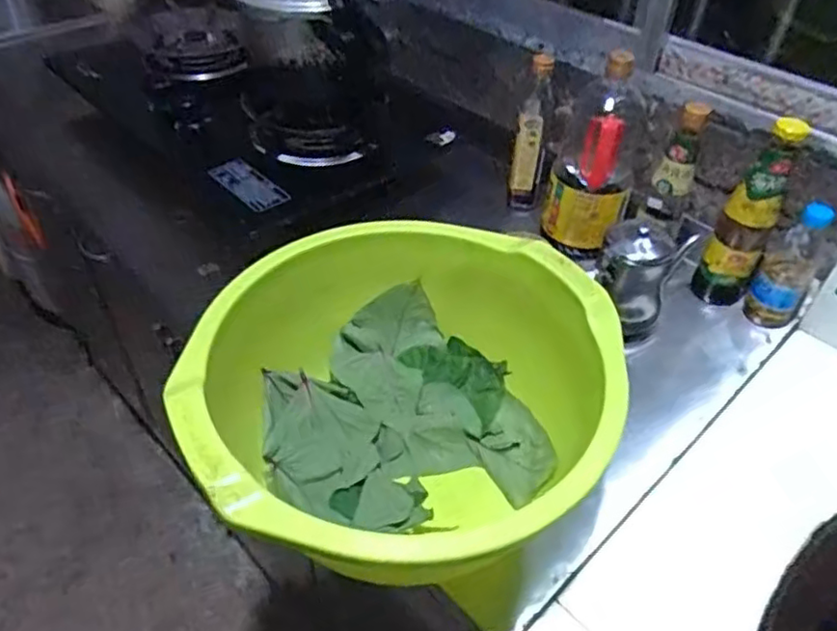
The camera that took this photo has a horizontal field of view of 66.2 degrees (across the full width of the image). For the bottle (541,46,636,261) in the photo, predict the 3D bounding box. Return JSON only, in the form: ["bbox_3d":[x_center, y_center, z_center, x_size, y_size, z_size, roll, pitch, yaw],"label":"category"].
[{"bbox_3d":[0.259,-0.236,0.934,0.112,0.280,0.116,16,45,14],"label":"bottle"}]

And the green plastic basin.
[{"bbox_3d":[-0.015,0.090,0.674,0.362,0.225,0.433,10,44,9],"label":"green plastic basin"}]

